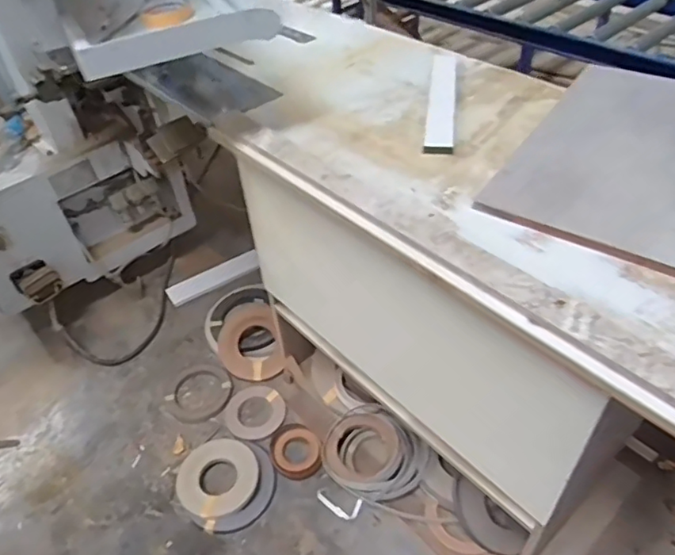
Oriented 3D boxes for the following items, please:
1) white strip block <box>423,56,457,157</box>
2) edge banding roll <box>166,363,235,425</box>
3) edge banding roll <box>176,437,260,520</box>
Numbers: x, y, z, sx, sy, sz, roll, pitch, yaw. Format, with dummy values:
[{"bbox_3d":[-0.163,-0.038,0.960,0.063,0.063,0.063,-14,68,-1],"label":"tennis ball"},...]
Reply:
[{"bbox_3d":[0.223,-0.378,1.173,0.057,0.021,0.393,4,44,10],"label":"white strip block"},{"bbox_3d":[-0.455,0.367,1.792,0.213,0.022,0.229,-4,45,4],"label":"edge banding roll"},{"bbox_3d":[-0.335,0.565,1.551,0.216,0.025,0.219,0,54,0],"label":"edge banding roll"}]

